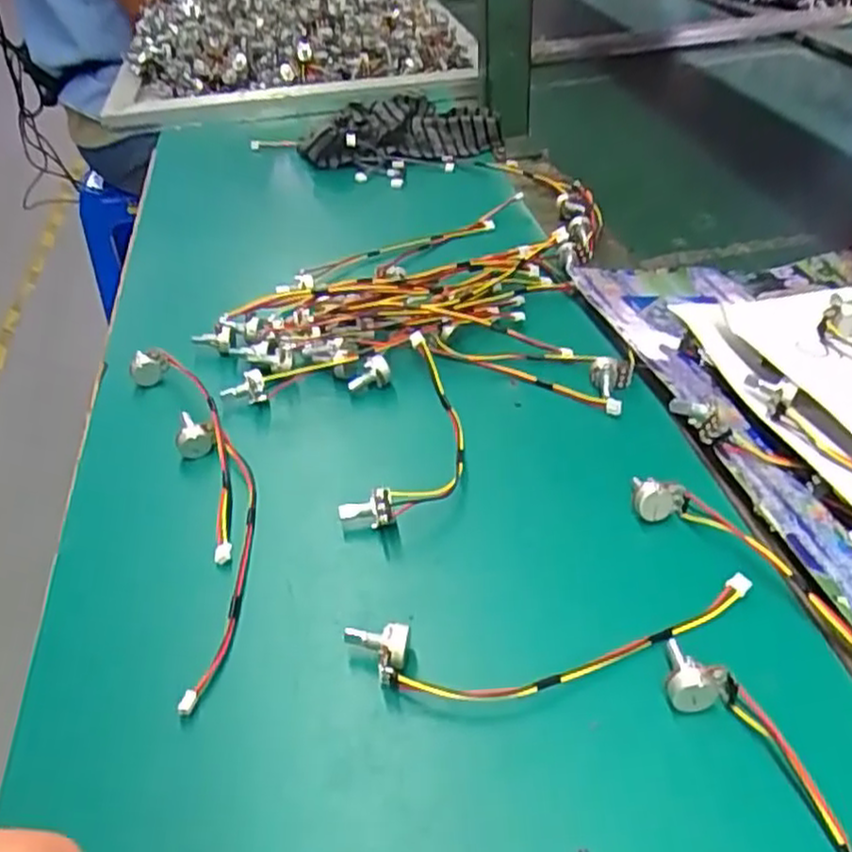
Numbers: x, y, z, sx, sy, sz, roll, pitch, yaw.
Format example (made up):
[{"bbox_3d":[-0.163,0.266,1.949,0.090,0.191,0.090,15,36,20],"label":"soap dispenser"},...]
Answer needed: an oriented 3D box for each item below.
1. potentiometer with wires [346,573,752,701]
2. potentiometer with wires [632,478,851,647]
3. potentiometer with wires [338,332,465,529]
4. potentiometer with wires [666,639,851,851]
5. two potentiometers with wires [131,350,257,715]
[{"bbox_3d":[0.052,0.081,0.278,0.159,0.018,0.035,-8,41,-5],"label":"potentiometer with wires"},{"bbox_3d":[0.144,0.070,0.282,0.024,0.013,0.165,-24,45,-23],"label":"potentiometer with wires"},{"bbox_3d":[-0.002,0.001,0.371,0.047,0.023,0.128,7,42,11],"label":"potentiometer with wires"},{"bbox_3d":[0.128,0.132,0.214,0.022,0.015,0.175,-19,43,-18],"label":"potentiometer with wires"},{"bbox_3d":[-0.106,0.027,0.351,0.046,0.021,0.221,-16,42,-15],"label":"two potentiometers with wires"}]

